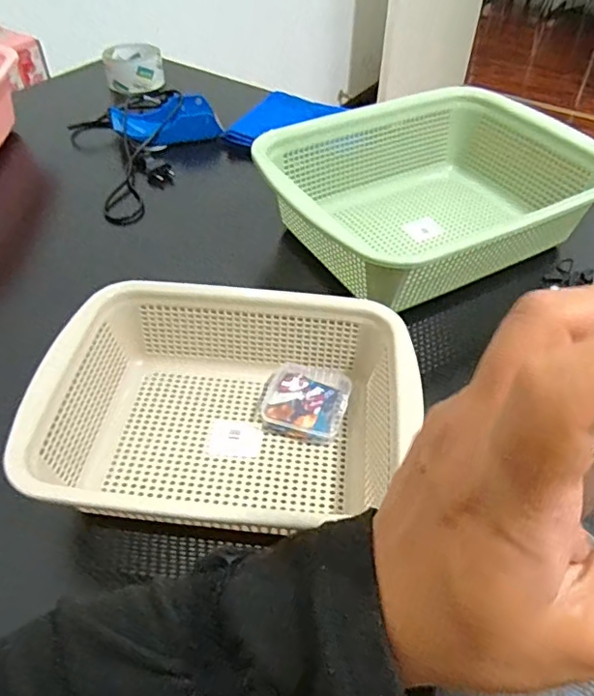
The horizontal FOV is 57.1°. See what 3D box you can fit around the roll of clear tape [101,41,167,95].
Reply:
[{"bbox_3d":[-0.265,-0.457,0.890,0.092,0.043,0.096,-9,48,-10],"label":"roll of clear tape"}]

